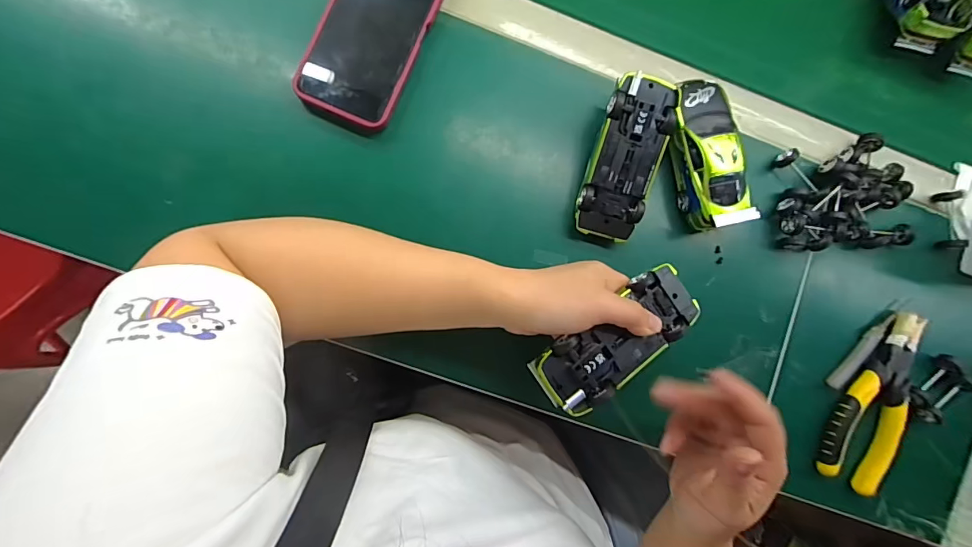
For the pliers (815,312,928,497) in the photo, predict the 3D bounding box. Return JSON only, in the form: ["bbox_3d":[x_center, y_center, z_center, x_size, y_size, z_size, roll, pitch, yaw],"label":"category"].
[{"bbox_3d":[0.352,0.113,0.399,0.061,0.021,0.160,26,84,-5],"label":"pliers"}]

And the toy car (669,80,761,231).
[{"bbox_3d":[0.192,-0.103,0.391,0.048,0.045,0.126,-11,88,-8],"label":"toy car"}]

